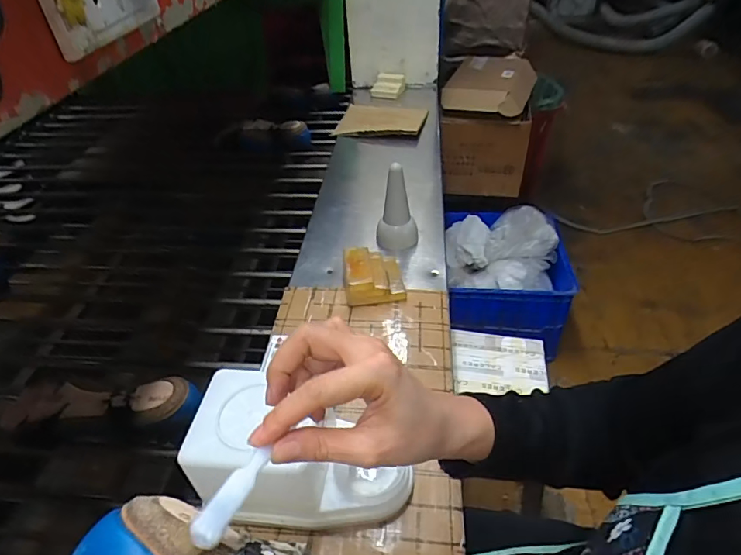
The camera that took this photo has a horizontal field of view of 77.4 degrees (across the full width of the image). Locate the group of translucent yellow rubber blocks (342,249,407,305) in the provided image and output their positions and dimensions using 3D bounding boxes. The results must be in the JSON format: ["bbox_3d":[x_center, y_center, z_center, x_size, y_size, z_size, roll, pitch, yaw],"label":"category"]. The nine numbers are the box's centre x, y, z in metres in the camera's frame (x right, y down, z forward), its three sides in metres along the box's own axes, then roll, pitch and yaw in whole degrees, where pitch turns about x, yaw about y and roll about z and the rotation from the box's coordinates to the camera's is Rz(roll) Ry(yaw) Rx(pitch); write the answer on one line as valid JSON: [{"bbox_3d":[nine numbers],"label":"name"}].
[{"bbox_3d":[0.004,-0.008,0.670,0.082,0.047,0.107,-6,41,-3],"label":"group of translucent yellow rubber blocks"}]

